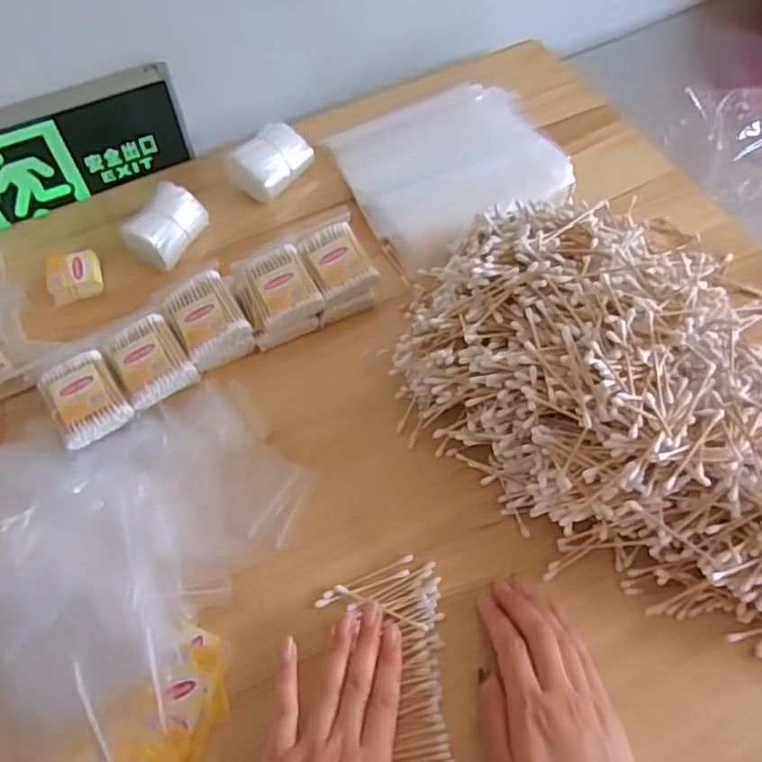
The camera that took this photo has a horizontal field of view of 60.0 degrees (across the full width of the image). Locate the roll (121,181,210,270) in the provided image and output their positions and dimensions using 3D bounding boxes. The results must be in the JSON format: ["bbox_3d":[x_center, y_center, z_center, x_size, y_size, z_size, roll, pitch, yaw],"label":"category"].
[{"bbox_3d":[-0.207,-0.147,0.640,0.049,0.050,0.076,20,61,14],"label":"roll"}]

